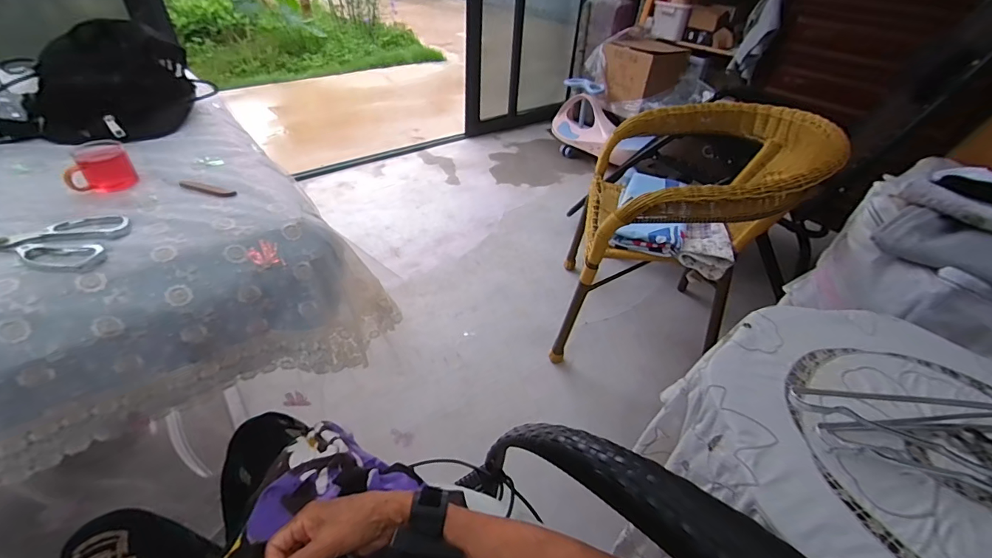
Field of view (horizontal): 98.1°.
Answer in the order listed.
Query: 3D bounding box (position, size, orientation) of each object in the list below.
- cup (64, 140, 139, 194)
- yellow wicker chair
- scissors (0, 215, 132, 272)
[{"bbox_3d":[-0.522,-0.150,0.565,0.068,0.051,0.065,-27,49,-31],"label":"cup"},{"bbox_3d":[0.500,-0.126,1.254,0.507,0.687,0.544,12,41,9],"label":"yellow wicker chair"},{"bbox_3d":[-0.516,-0.043,0.471,0.189,0.013,0.098,-1,40,-5],"label":"scissors"}]

